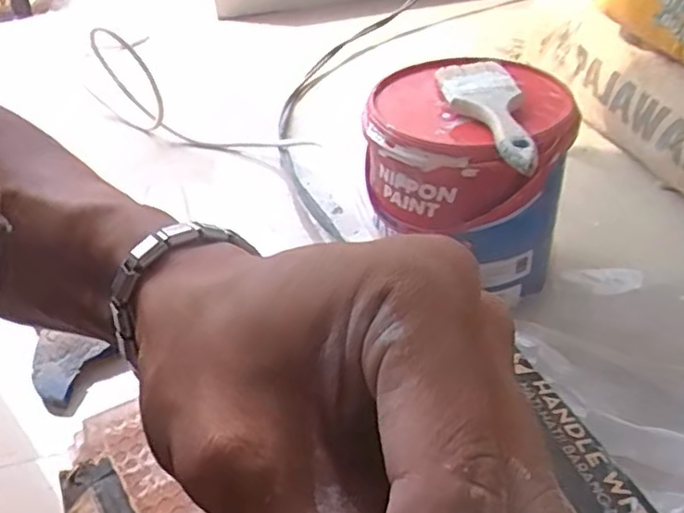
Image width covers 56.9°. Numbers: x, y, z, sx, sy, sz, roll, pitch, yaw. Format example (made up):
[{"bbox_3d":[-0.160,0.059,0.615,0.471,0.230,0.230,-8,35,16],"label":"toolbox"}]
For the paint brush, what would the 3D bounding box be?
[{"bbox_3d":[0.118,-0.127,0.527,0.064,0.017,0.213,-2,38,5],"label":"paint brush"}]

